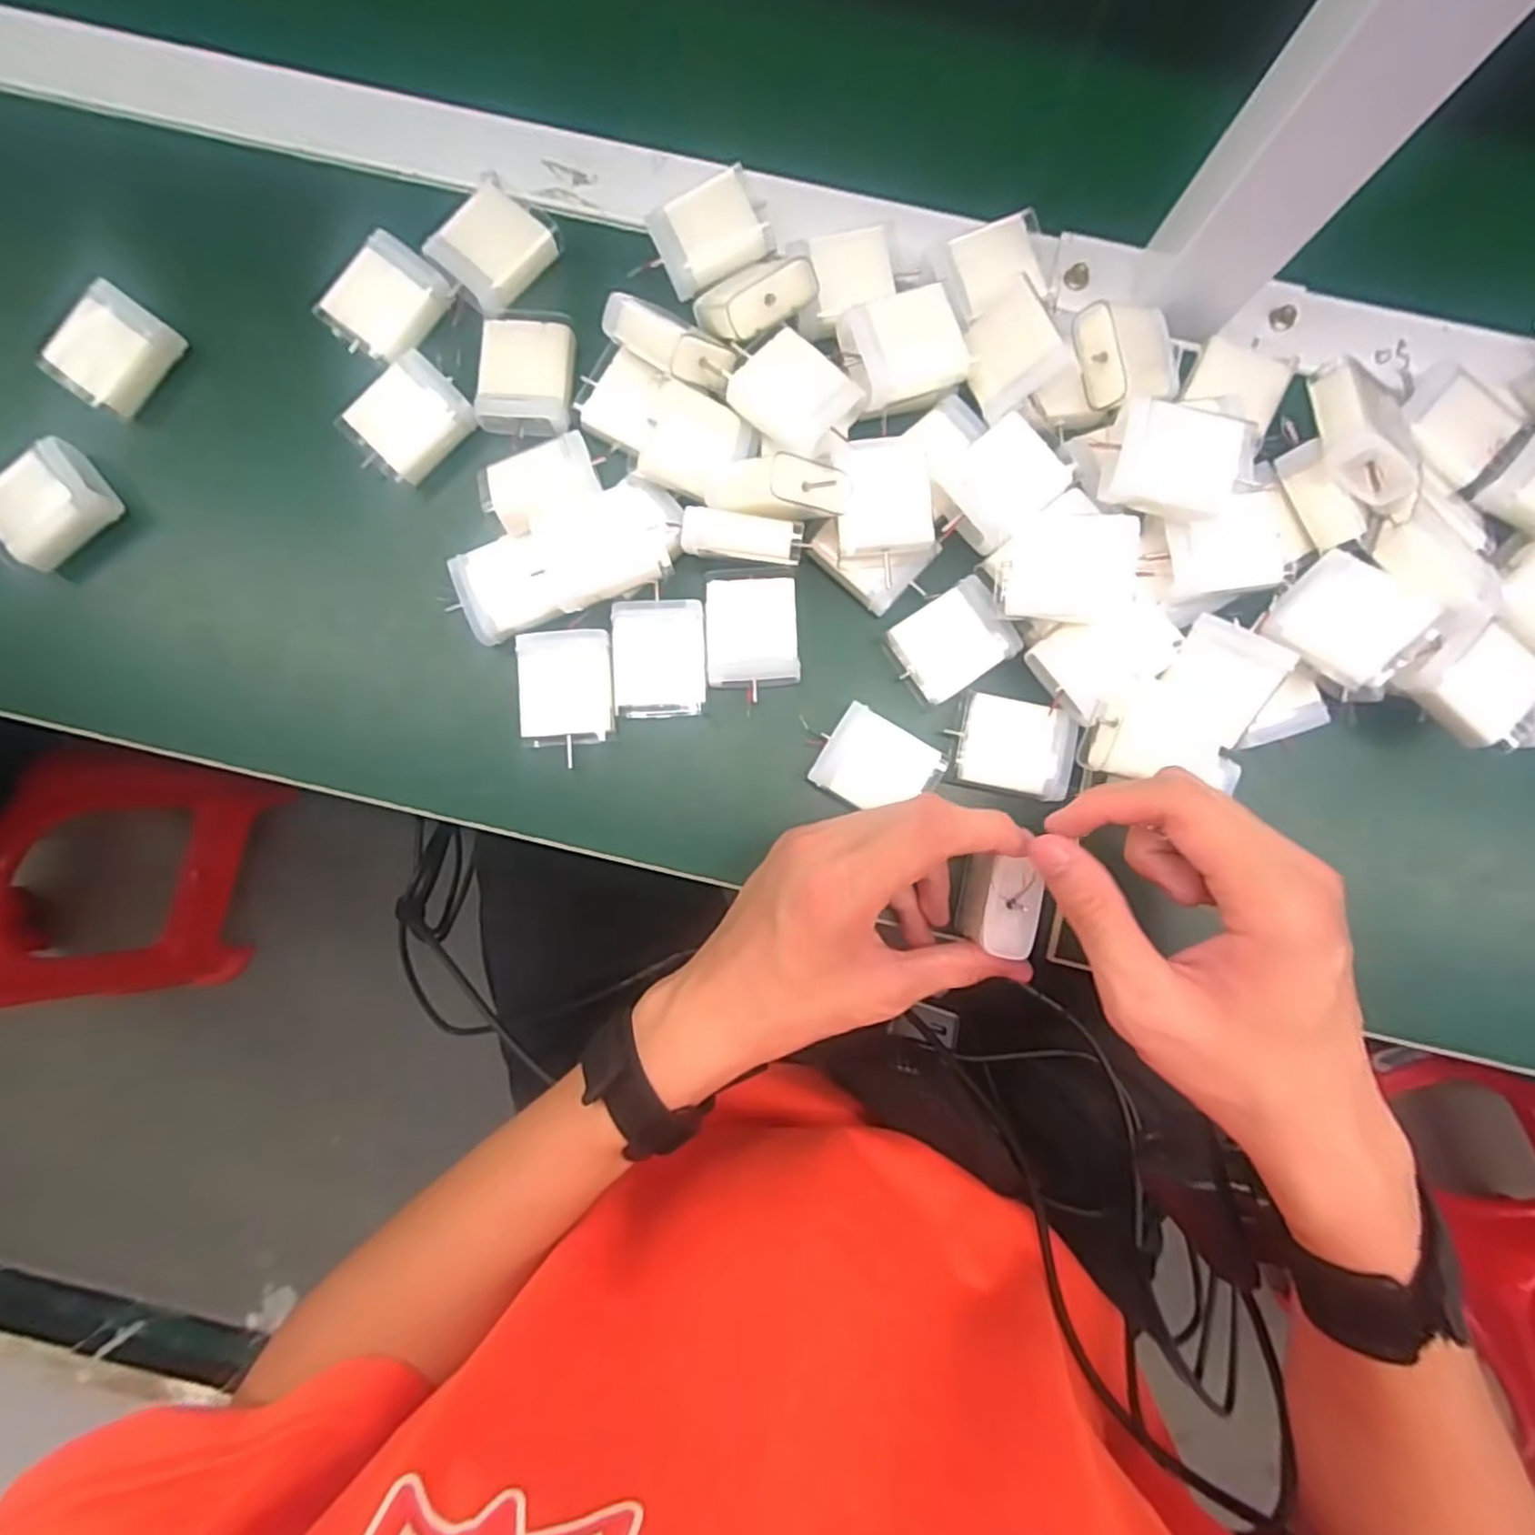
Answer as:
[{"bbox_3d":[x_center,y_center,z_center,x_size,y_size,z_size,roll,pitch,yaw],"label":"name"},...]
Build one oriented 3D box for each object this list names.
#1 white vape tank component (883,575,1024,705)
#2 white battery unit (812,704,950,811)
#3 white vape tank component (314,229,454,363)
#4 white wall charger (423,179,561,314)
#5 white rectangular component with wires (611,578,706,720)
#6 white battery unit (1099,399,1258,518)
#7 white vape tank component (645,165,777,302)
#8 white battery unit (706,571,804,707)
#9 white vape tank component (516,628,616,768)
[{"bbox_3d":[0.082,-0.056,0.331,0.051,0.021,0.040,-33,87,-1],"label":"white vape tank component"},{"bbox_3d":[0.049,0.000,0.328,0.050,0.021,0.041,31,88,2],"label":"white battery unit"},{"bbox_3d":[-0.177,-0.216,0.336,0.041,0.013,0.051,42,88,2],"label":"white vape tank component"},{"bbox_3d":[-0.128,-0.244,0.340,0.045,0.021,0.049,40,88,2],"label":"white wall charger"},{"bbox_3d":[-0.049,-0.049,0.330,0.040,0.013,0.052,-2,87,0],"label":"white rectangular component with wires"},{"bbox_3d":[0.167,-0.122,0.292,0.057,0.013,0.040,18,86,2],"label":"white battery unit"},{"bbox_3d":[-0.026,-0.246,0.338,0.050,0.022,0.041,-24,87,-1],"label":"white vape tank component"},{"bbox_3d":[-0.007,-0.062,0.332,0.040,0.013,0.057,-4,87,0],"label":"white battery unit"},{"bbox_3d":[-0.090,-0.034,0.330,0.041,0.017,0.054,-2,87,0],"label":"white vape tank component"}]

